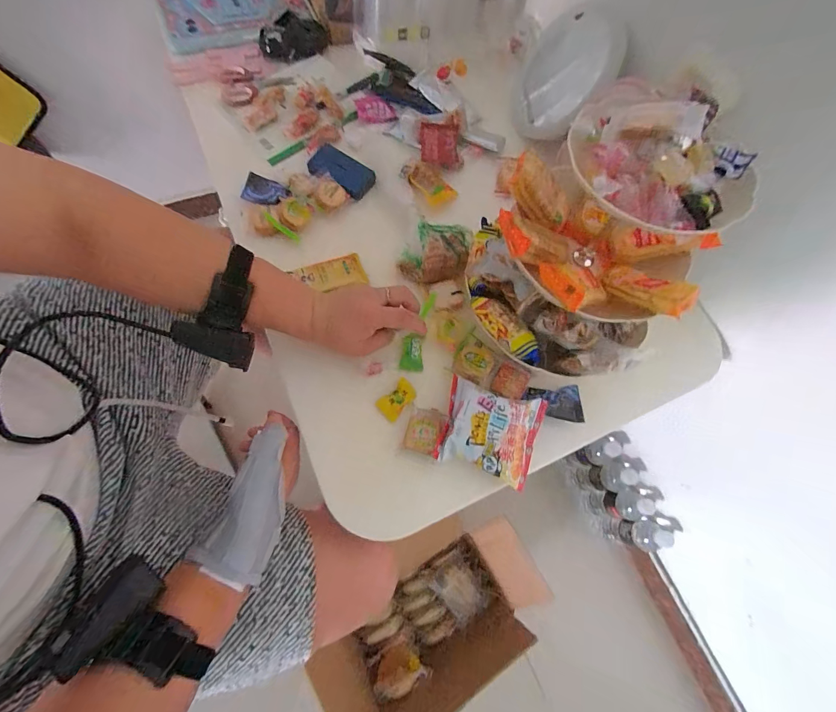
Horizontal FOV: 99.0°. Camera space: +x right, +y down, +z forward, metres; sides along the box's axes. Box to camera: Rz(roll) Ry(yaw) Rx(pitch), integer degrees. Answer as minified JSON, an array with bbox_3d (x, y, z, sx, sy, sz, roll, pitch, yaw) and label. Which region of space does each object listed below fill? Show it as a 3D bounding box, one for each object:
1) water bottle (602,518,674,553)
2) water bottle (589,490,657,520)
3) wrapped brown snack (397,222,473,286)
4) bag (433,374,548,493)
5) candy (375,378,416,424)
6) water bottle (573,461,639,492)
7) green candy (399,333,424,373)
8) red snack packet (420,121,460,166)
[{"bbox_3d":[0.475,0.391,0.791,0.067,0.168,0.057,15,69,-1],"label":"water bottle"},{"bbox_3d":[0.451,0.335,0.807,0.055,0.180,0.056,7,70,-4],"label":"water bottle"},{"bbox_3d":[0.023,-0.138,0.476,0.085,0.038,0.073,14,69,-2],"label":"wrapped brown snack"},{"bbox_3d":[0.083,0.085,0.410,0.107,0.035,0.099,20,69,1],"label":"bag"},{"bbox_3d":[-0.025,0.053,0.431,0.048,0.009,0.031,-41,79,-18],"label":"candy"},{"bbox_3d":[0.427,0.279,0.823,0.075,0.148,0.059,1,70,-6],"label":"water bottle"},{"bbox_3d":[-0.006,-0.003,0.454,0.029,0.014,0.042,10,72,2],"label":"green candy"},{"bbox_3d":[0.033,-0.330,0.553,0.057,0.014,0.077,1,72,-1],"label":"red snack packet"}]

